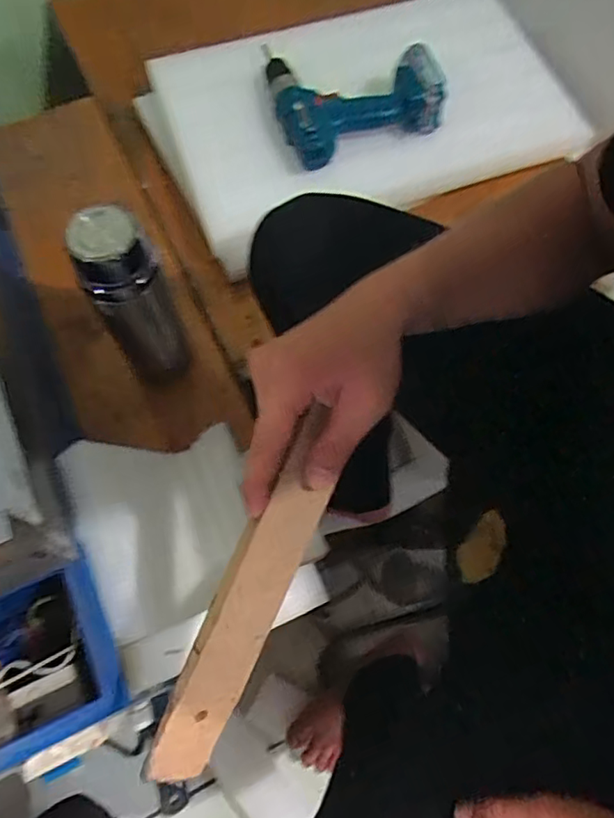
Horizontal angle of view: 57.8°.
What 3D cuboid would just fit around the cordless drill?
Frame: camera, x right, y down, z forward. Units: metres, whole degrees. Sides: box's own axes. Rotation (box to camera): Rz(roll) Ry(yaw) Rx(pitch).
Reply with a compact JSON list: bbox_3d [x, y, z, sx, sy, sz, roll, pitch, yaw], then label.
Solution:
[{"bbox_3d":[0.056,-0.440,0.754,0.209,0.073,0.178,-17,70,-8],"label":"cordless drill"}]

